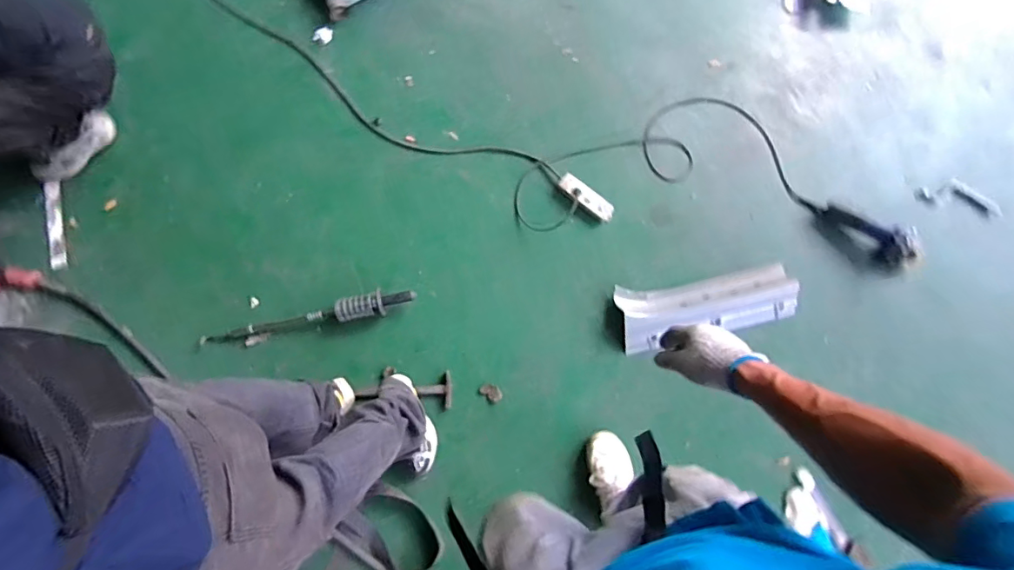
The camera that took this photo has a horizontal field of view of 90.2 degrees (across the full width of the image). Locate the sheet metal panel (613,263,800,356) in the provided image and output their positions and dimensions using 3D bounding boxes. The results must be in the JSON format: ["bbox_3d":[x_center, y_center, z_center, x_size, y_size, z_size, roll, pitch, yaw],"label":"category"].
[{"bbox_3d":[0.549,0.059,1.372,0.473,0.038,0.166,-10,79,-2],"label":"sheet metal panel"}]

